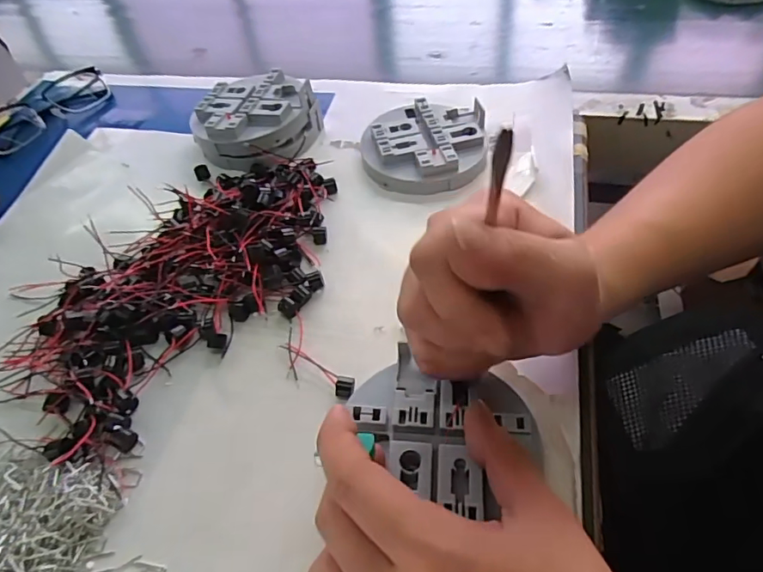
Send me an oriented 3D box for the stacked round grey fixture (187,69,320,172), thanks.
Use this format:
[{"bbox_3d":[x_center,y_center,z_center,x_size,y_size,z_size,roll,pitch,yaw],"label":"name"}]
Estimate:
[{"bbox_3d":[-0.108,-0.145,0.443,0.109,0.038,0.099,-18,51,-9],"label":"stacked round grey fixture"}]

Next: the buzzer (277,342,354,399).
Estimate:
[{"bbox_3d":[-0.038,0.047,0.300,0.058,0.009,0.012,31,59,28],"label":"buzzer"}]

